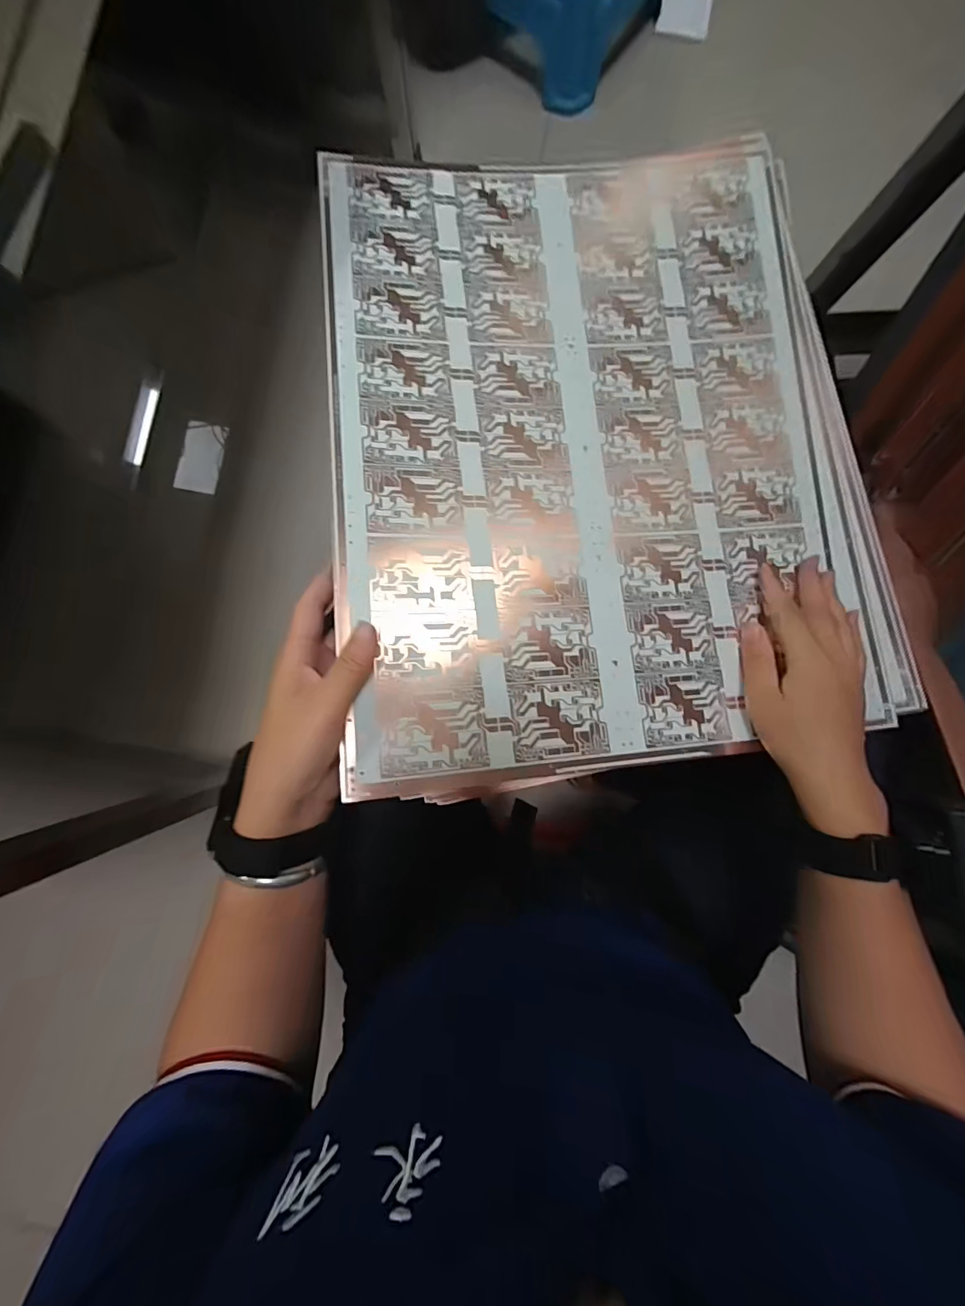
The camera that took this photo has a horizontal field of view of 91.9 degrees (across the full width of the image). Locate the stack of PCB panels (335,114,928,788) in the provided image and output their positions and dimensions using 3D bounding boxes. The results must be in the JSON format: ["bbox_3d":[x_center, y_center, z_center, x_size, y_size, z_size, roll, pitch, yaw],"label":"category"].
[{"bbox_3d":[0.093,-0.168,0.351,0.402,0.027,0.481,-7,81,-9],"label":"stack of PCB panels"}]

